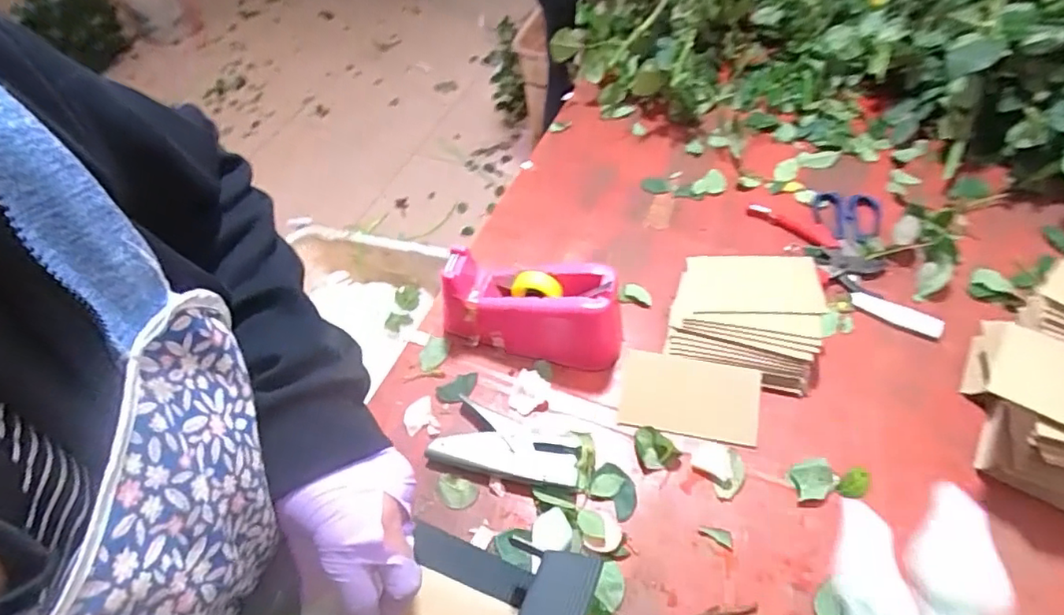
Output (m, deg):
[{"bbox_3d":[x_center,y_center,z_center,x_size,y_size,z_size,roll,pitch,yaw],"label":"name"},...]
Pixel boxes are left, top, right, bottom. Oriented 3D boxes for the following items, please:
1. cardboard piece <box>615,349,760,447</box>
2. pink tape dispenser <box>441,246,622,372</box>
[{"bbox_3d":[0.166,0.095,0.604,0.140,0.008,0.084,7,70,15],"label":"cardboard piece"},{"bbox_3d":[-0.003,0.000,0.635,0.199,0.102,0.076,8,53,11],"label":"pink tape dispenser"}]

